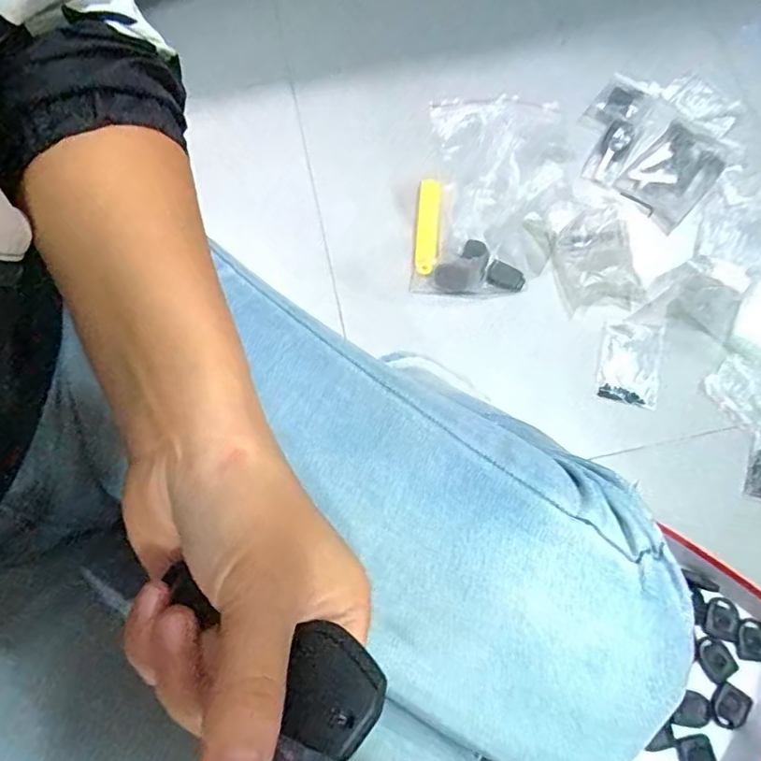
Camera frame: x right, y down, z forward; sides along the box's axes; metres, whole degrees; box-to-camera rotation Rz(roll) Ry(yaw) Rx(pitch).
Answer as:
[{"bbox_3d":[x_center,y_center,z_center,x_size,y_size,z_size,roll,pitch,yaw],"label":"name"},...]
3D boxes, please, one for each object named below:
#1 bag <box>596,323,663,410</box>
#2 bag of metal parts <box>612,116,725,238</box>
[{"bbox_3d":[0.288,-0.018,0.660,0.065,0.022,0.092,11,74,5],"label":"bag"},{"bbox_3d":[0.363,-0.256,0.709,0.089,0.024,0.123,43,76,14],"label":"bag of metal parts"}]

